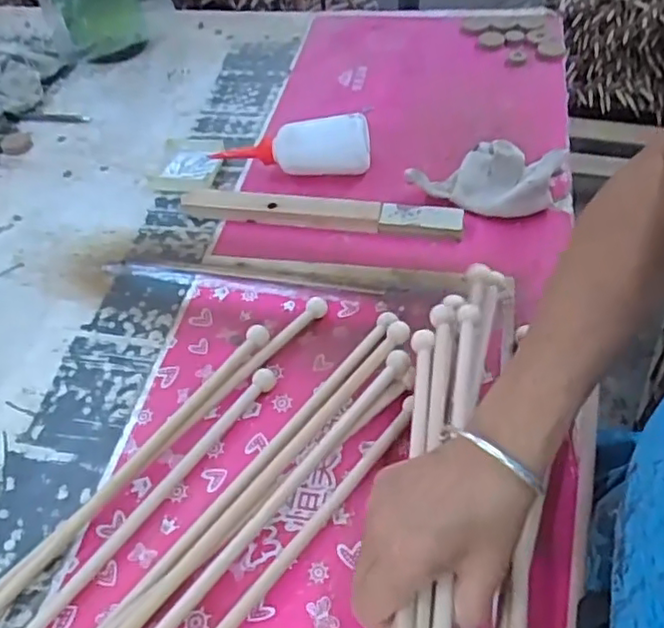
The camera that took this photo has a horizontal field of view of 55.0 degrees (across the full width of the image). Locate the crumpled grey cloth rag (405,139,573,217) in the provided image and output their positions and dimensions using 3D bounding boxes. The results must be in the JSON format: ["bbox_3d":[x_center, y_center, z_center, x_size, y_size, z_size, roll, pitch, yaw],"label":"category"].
[{"bbox_3d":[0.163,-0.141,0.648,0.156,0.056,0.074,19,53,21],"label":"crumpled grey cloth rag"}]

